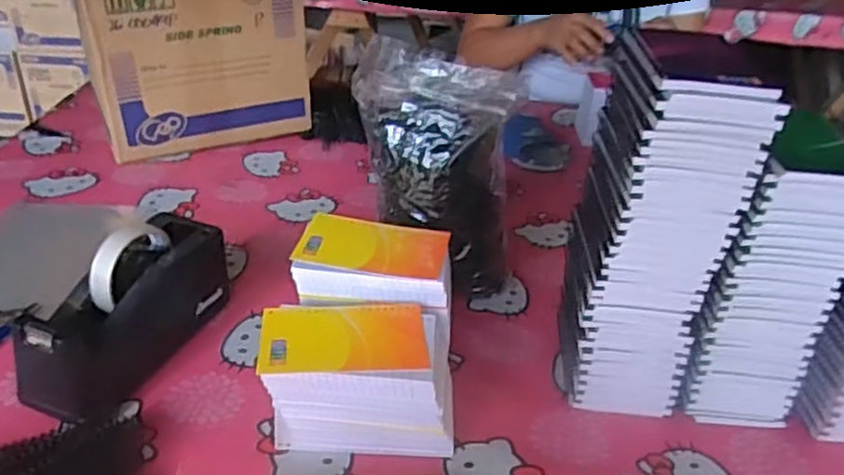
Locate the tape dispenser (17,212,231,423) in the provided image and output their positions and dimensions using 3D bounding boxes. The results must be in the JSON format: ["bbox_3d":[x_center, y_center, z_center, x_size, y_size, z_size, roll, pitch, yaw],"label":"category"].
[{"bbox_3d":[-0.258,0.063,0.636,0.072,0.109,0.210,14,32,17],"label":"tape dispenser"}]

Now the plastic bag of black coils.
[{"bbox_3d":[0.015,-0.048,0.740,0.156,0.231,0.133,4,30,0],"label":"plastic bag of black coils"}]

